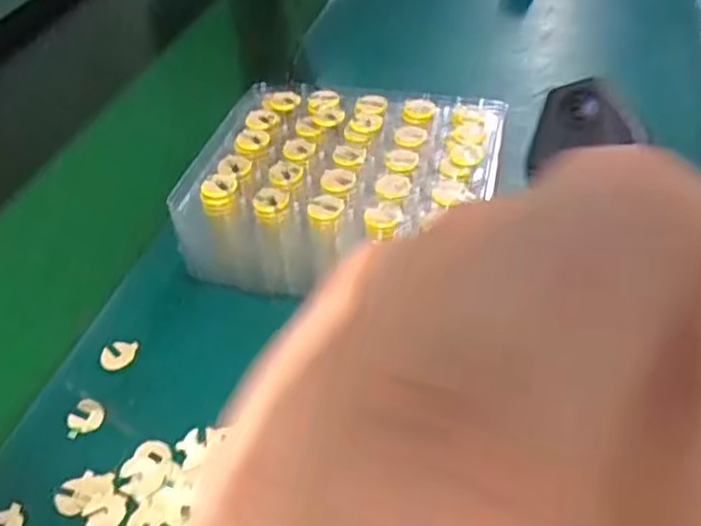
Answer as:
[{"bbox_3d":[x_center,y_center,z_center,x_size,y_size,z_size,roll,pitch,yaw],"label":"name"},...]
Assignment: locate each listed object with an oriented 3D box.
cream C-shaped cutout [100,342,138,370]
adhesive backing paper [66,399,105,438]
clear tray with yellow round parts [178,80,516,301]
[{"bbox_3d":[-0.127,0.051,0.372,0.018,0.004,0.016,0,59,-12],"label":"cream C-shaped cutout"},{"bbox_3d":[-0.134,0.078,0.343,0.019,0.004,0.017,-24,58,-10],"label":"adhesive backing paper"},{"bbox_3d":[-0.001,-0.044,0.414,0.175,0.065,0.145,9,45,15],"label":"clear tray with yellow round parts"}]

